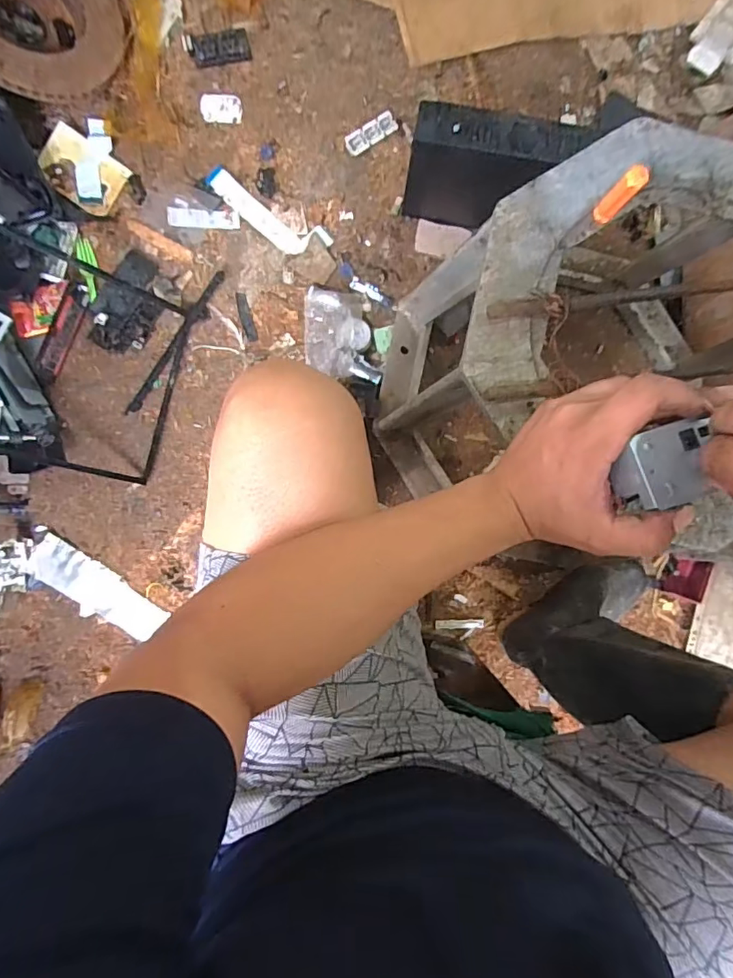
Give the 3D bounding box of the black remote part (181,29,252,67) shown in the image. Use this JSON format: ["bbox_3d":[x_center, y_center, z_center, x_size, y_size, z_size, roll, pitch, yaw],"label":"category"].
[{"bbox_3d":[-0.230,-0.684,0.813,0.098,0.016,0.045,-12,90,-5],"label":"black remote part"}]

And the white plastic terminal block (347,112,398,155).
[{"bbox_3d":[0.006,-0.576,0.851,0.089,0.010,0.035,-36,109,-7],"label":"white plastic terminal block"}]

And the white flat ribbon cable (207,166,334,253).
[{"bbox_3d":[-0.158,-0.429,0.827,0.208,0.007,0.062,29,87,-4],"label":"white flat ribbon cable"}]

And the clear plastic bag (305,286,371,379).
[{"bbox_3d":[-0.047,-0.249,0.829,0.099,0.015,0.136,-1,89,-5],"label":"clear plastic bag"}]

